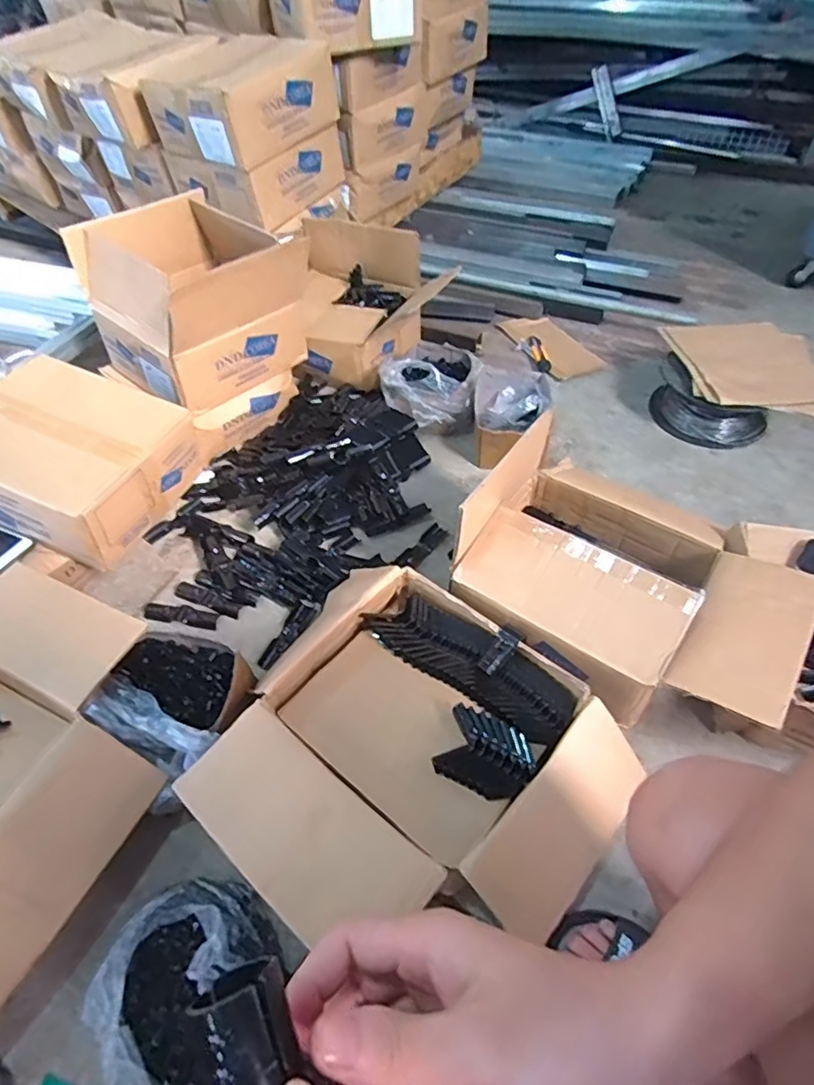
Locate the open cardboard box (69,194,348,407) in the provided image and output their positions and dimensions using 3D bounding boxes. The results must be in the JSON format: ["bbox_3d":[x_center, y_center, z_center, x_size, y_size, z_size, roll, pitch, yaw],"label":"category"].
[{"bbox_3d":[-0.427,-0.487,1.150,0.376,0.256,0.347,28,55,23],"label":"open cardboard box"}]

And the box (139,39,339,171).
[{"bbox_3d":[-0.358,-0.975,1.256,0.302,0.161,0.337,28,55,24],"label":"box"}]

